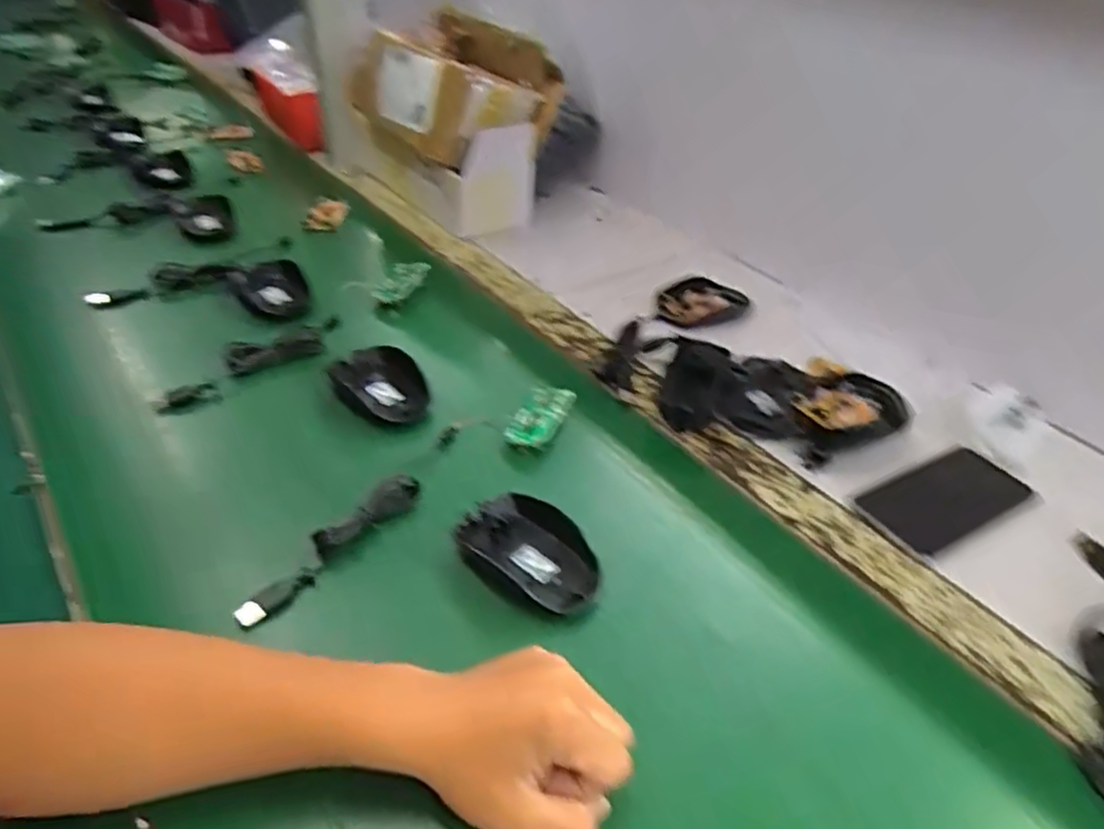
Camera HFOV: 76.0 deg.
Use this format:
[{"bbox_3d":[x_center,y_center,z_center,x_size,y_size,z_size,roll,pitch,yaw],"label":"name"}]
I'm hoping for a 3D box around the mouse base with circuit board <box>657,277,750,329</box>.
[{"bbox_3d":[0.158,-0.114,0.718,0.112,0.026,0.055,-17,44,-23],"label":"mouse base with circuit board"}]

